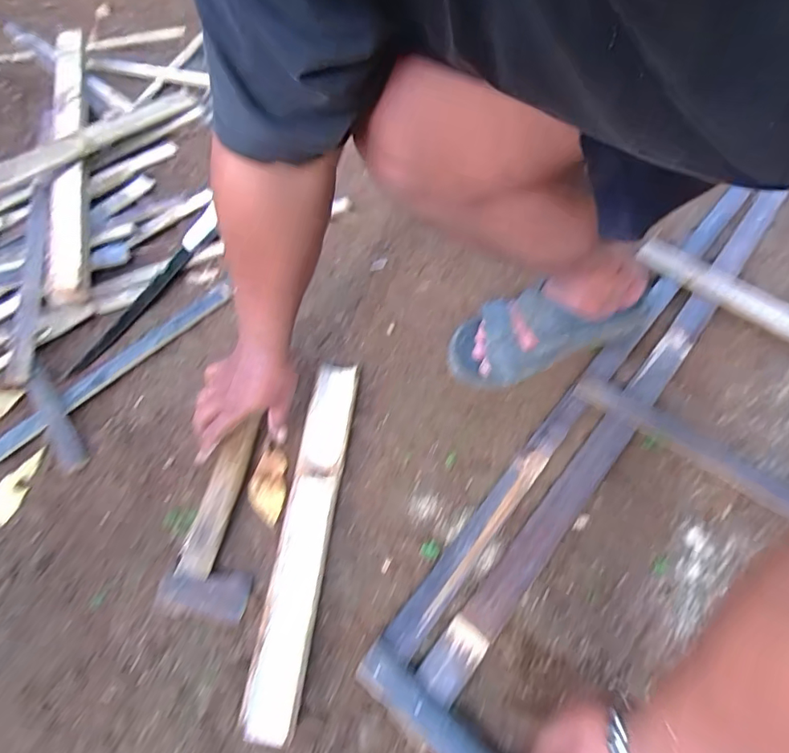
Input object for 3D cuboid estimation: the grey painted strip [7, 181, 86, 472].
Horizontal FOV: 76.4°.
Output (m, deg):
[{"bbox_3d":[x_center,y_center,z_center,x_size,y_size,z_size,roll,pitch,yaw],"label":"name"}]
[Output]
[{"bbox_3d":[-0.530,-0.092,0.739,0.086,0.028,0.534,-20,66,-9],"label":"grey painted strip"}]

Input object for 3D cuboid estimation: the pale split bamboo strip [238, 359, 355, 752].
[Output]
[{"bbox_3d":[-0.097,0.161,0.569,0.055,0.027,0.408,3,55,7],"label":"pale split bamboo strip"}]

